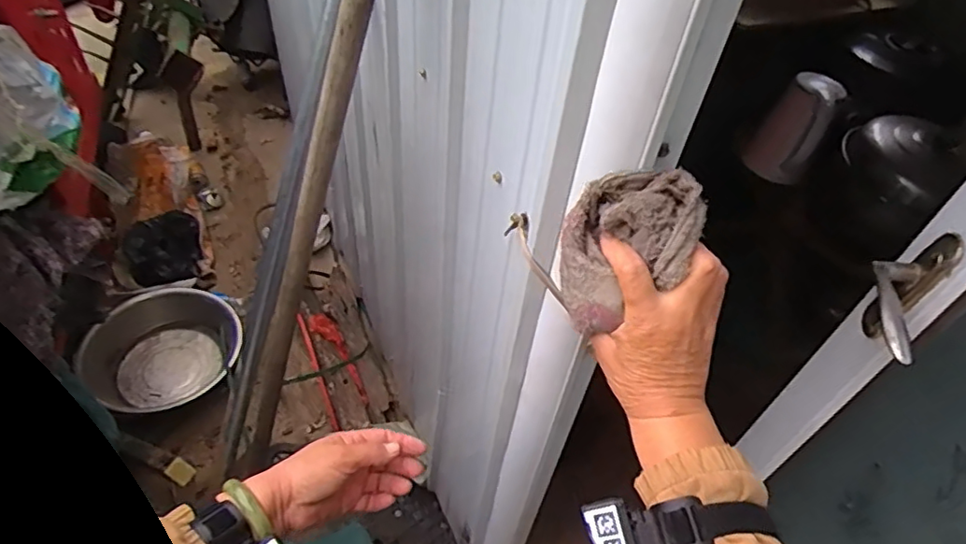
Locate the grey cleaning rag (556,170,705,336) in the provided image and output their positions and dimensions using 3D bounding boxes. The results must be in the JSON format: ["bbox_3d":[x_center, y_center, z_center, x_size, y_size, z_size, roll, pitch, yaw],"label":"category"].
[{"bbox_3d":[0.105,-0.012,0.444,0.089,0.109,0.069,4,50,-2],"label":"grey cleaning rag"}]

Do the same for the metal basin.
[{"bbox_3d":[-0.861,0.208,1.610,0.303,0.122,0.372,30,54,18],"label":"metal basin"}]

